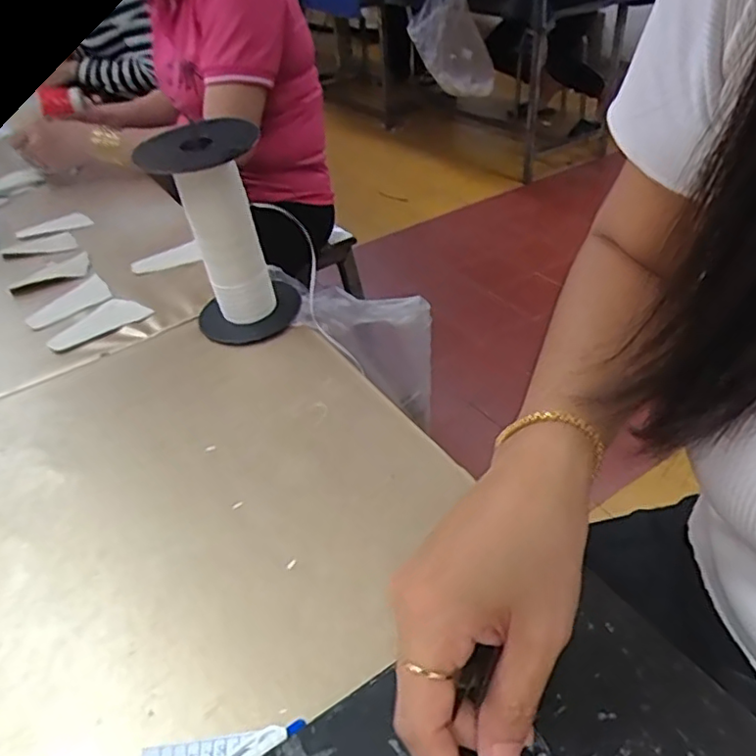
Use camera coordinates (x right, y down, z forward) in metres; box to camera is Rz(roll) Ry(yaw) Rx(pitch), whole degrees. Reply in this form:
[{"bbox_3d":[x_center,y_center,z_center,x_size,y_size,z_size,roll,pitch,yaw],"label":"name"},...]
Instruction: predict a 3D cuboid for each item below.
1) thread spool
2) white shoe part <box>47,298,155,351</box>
[{"bbox_3d":[-0.130,-0.122,0.535,0.094,0.177,0.093,-9,38,-4],"label":"thread spool"},{"bbox_3d":[-0.278,-0.058,0.612,0.095,0.005,0.051,-27,44,-18],"label":"white shoe part"}]

